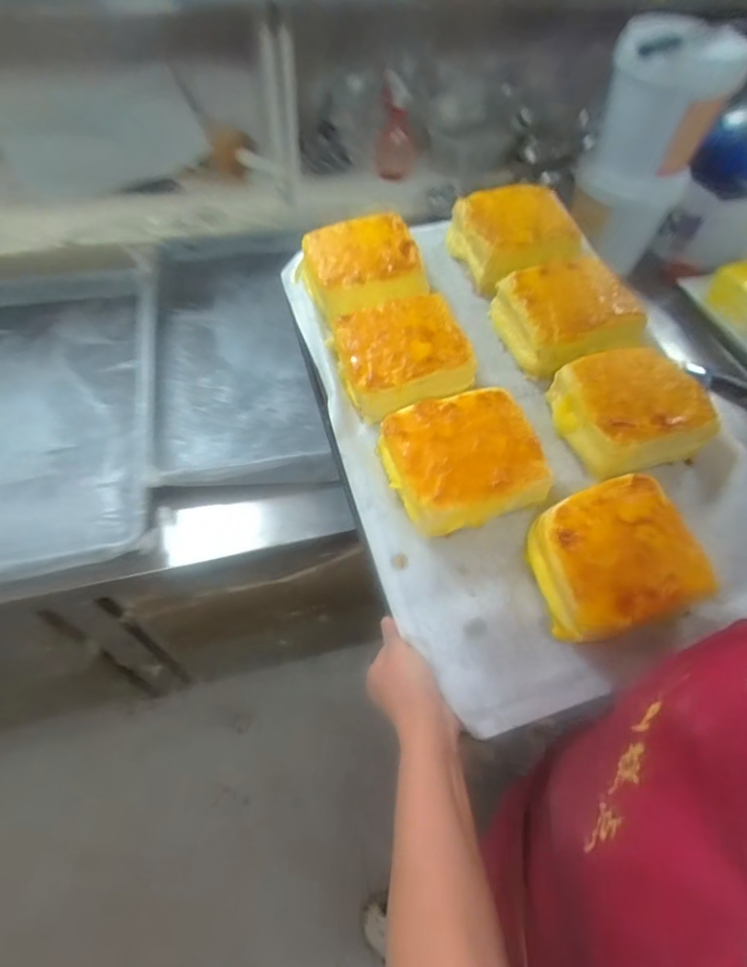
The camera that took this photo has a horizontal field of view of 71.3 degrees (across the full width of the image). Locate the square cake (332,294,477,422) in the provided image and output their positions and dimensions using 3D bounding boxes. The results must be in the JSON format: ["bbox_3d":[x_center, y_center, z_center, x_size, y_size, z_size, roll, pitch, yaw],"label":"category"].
[{"bbox_3d":[0.031,-0.134,0.542,0.126,0.057,0.111,-17,57,-11],"label":"square cake"}]

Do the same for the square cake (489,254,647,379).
[{"bbox_3d":[0.206,-0.178,0.559,0.125,0.060,0.114,-9,56,-6],"label":"square cake"}]

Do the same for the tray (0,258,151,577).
[{"bbox_3d":[-0.537,-0.114,0.777,0.380,0.075,0.585,-10,56,-6],"label":"tray"}]

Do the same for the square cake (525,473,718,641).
[{"bbox_3d":[0.206,0.066,0.444,0.128,0.060,0.113,-19,57,-12],"label":"square cake"}]

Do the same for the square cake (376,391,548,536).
[{"bbox_3d":[0.083,-0.022,0.484,0.129,0.051,0.117,-15,56,-10],"label":"square cake"}]

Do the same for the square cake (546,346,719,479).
[{"bbox_3d":[0.250,-0.070,0.512,0.117,0.062,0.116,-16,57,-10],"label":"square cake"}]

